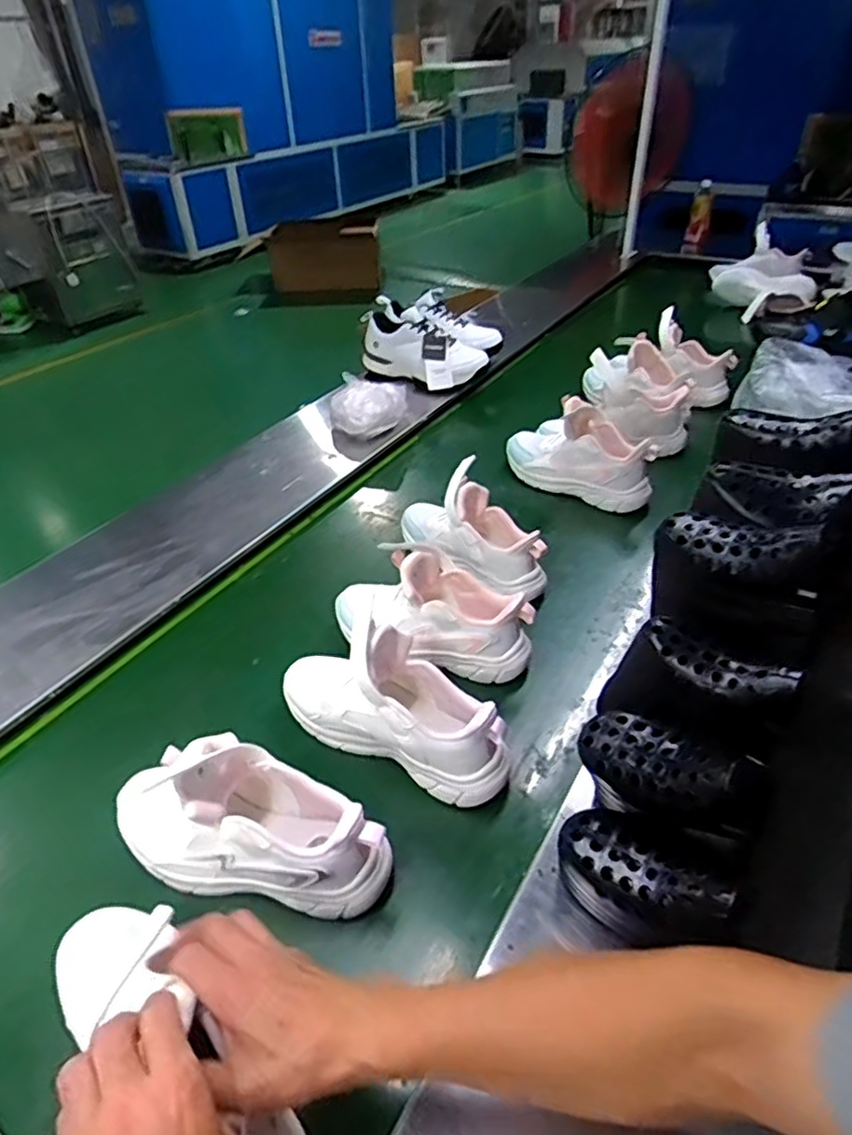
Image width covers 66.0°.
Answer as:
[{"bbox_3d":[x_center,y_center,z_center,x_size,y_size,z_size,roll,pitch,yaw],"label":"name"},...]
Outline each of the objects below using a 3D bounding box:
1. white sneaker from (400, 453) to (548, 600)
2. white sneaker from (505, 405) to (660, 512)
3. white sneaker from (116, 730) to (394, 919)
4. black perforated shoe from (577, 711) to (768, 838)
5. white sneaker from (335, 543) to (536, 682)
[{"bbox_3d":[0.060,-0.056,0.939,0.084,0.143,0.255,-30,44,-29],"label":"white sneaker"},{"bbox_3d":[0.251,-0.191,1.104,0.113,0.114,0.272,-32,45,-31],"label":"white sneaker"},{"bbox_3d":[-0.164,0.231,0.596,0.263,0.149,0.095,3,38,11],"label":"white sneaker"},{"bbox_3d":[0.189,0.165,0.518,0.136,0.065,0.064,14,40,43],"label":"black perforated shoe"},{"bbox_3d":[0.003,0.049,0.803,0.253,0.134,0.089,8,39,17],"label":"white sneaker"}]

